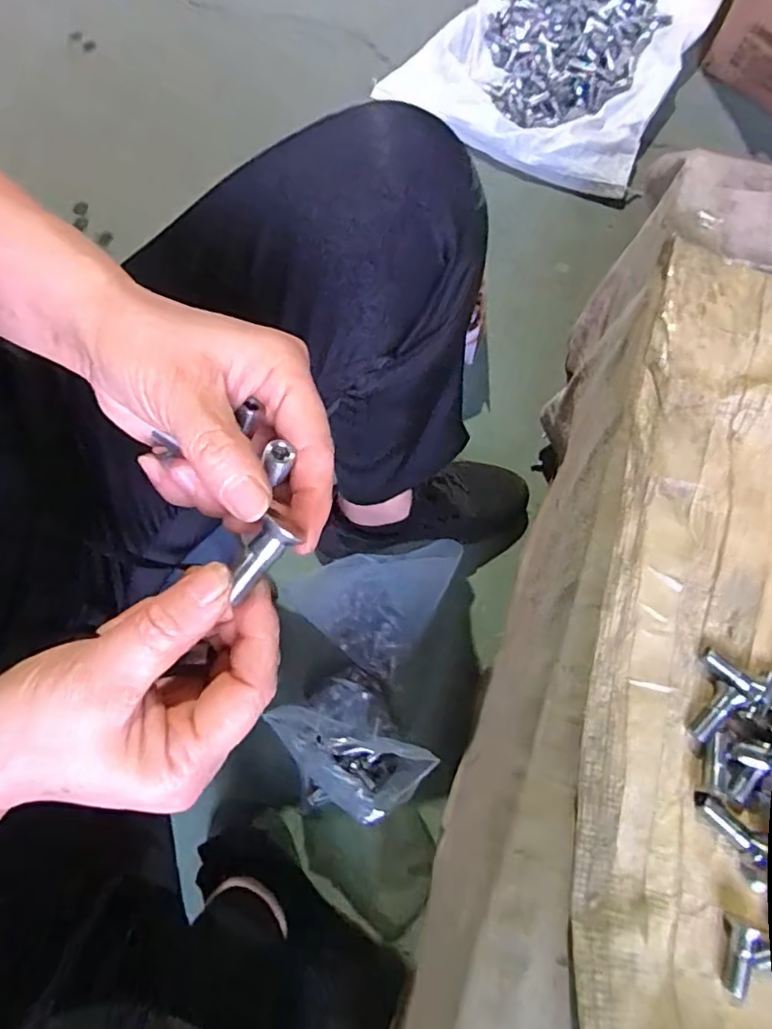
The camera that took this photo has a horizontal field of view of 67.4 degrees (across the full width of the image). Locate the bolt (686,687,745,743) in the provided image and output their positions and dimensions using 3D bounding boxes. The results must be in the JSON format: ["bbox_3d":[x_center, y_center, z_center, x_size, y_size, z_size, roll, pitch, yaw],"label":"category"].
[{"bbox_3d":[0.190,0.116,0.333,0.035,0.012,0.011,-43,80,-11],"label":"bolt"}]

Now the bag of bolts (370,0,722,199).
[{"bbox_3d":[0.280,-0.743,0.881,0.360,0.042,0.547,27,76,6],"label":"bag of bolts"}]

